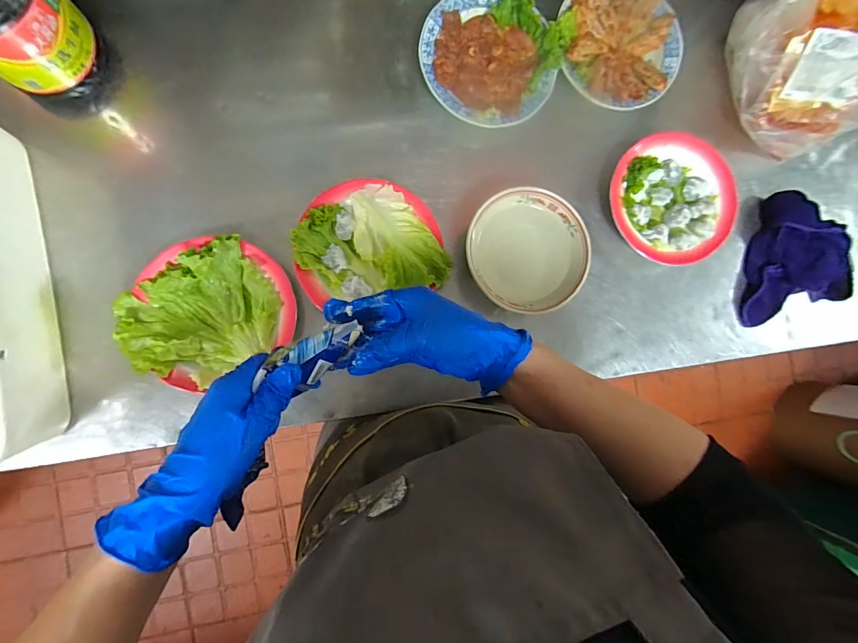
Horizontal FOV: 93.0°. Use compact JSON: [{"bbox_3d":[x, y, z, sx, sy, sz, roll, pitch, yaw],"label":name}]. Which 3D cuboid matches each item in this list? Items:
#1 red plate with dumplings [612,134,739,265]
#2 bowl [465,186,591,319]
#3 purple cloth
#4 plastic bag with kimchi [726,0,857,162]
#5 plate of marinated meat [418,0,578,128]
[{"bbox_3d":[0.313,-0.158,0.526,0.158,0.030,0.164,0,89,-7],"label":"red plate with dumplings"},{"bbox_3d":[0.117,-0.084,0.503,0.147,0.046,0.139,0,89,-7],"label":"bowl"},{"bbox_3d":[0.521,-0.078,0.560,0.150,0.039,0.183,9,88,-7],"label":"purple cloth"},{"bbox_3d":[0.489,-0.350,0.499,0.179,0.132,0.218,23,86,-6],"label":"plastic bag with kimchi"},{"bbox_3d":[0.075,-0.324,0.500,0.167,0.048,0.161,0,89,-7],"label":"plate of marinated meat"}]

